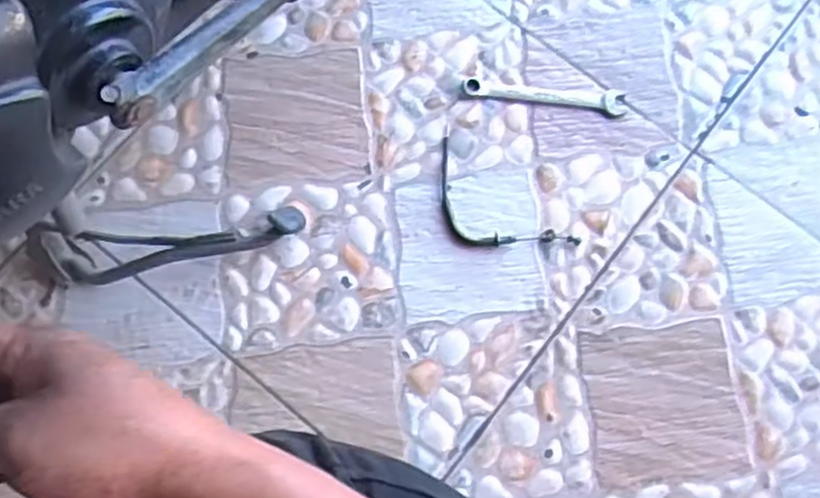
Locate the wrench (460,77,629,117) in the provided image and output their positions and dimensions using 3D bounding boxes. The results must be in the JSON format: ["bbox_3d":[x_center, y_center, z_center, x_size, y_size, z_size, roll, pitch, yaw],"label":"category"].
[{"bbox_3d":[0.123,-0.141,0.686,0.146,0.005,0.019,6,76,0],"label":"wrench"}]

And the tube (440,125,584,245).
[{"bbox_3d":[0.066,-0.035,0.654,0.152,0.008,0.069,43,79,9],"label":"tube"}]

